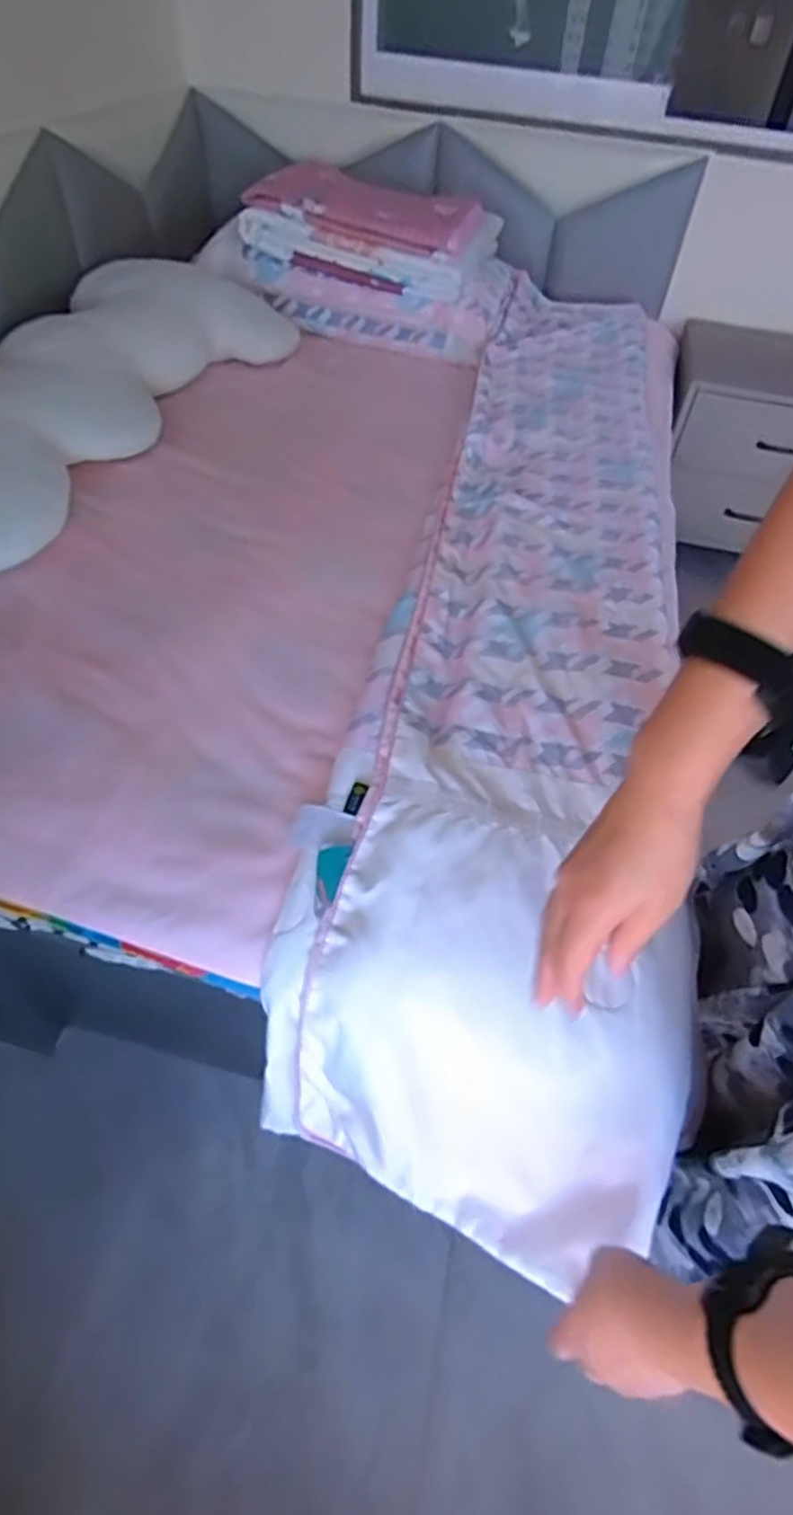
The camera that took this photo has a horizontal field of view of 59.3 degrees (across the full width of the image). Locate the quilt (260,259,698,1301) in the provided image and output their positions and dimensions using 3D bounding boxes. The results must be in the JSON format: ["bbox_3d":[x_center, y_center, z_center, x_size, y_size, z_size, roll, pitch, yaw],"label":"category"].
[{"bbox_3d":[0.200,-0.256,0.981,0.347,0.133,1.502,11,53,7],"label":"quilt"}]

